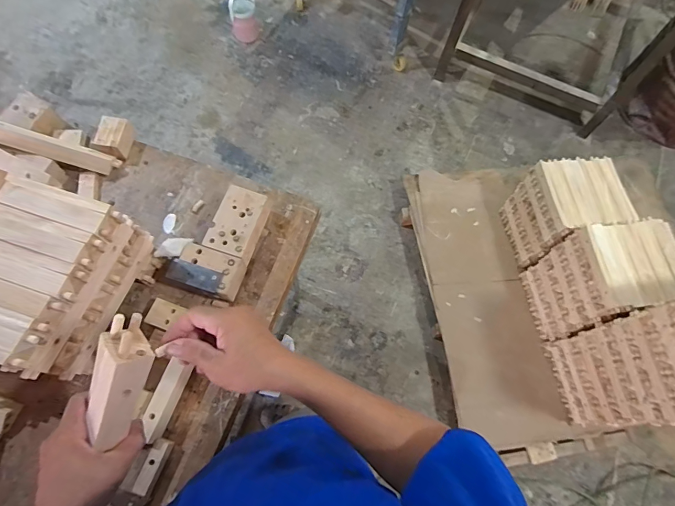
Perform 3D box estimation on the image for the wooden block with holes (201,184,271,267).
[{"bbox_3d":[-0.194,-0.053,0.786,0.083,0.063,0.135,19,69,5],"label":"wooden block with holes"}]

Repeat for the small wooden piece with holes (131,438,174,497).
[{"bbox_3d":[-0.297,0.345,0.643,0.025,0.031,0.080,17,69,4],"label":"small wooden piece with holes"}]

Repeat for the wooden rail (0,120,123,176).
[{"bbox_3d":[-0.589,-0.217,0.801,0.262,0.027,0.044,16,67,-22],"label":"wooden rail"}]

